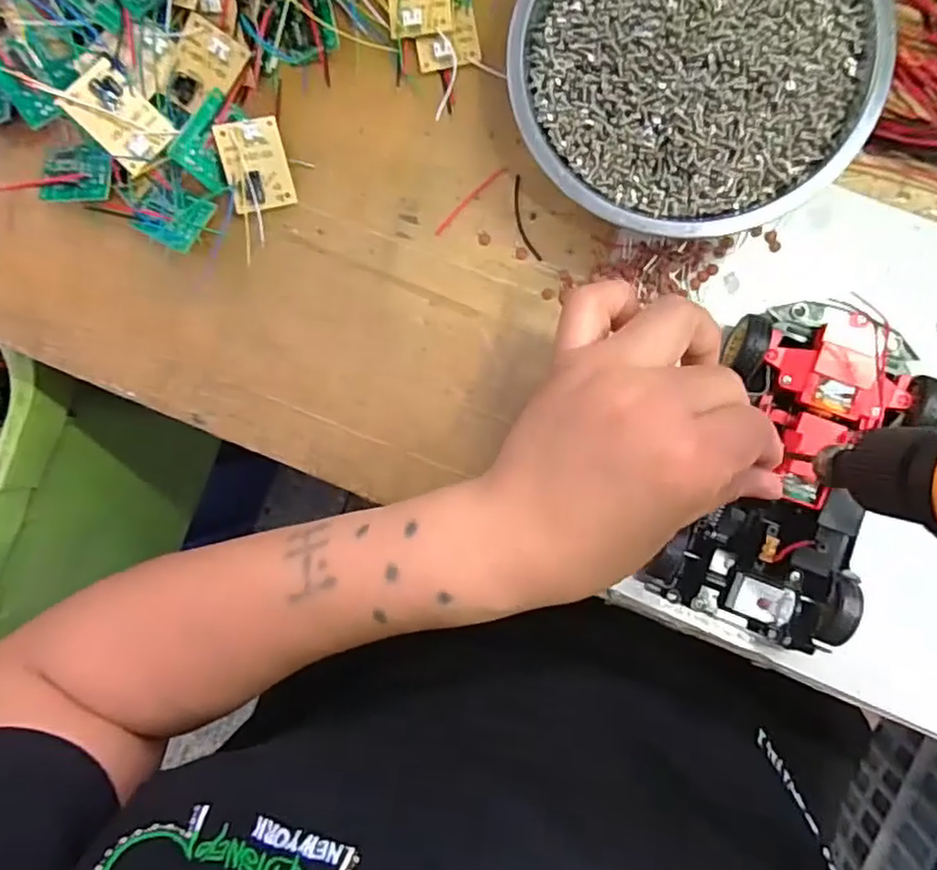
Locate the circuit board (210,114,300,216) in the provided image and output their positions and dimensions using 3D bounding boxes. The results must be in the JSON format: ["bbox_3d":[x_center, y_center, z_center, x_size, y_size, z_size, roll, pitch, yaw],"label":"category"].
[{"bbox_3d":[-0.101,-0.130,0.314,0.030,0.007,0.041,-19,102,-21],"label":"circuit board"}]

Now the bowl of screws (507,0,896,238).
[{"bbox_3d":[0.093,-0.158,0.280,0.141,0.048,0.148,0,92,7],"label":"bowl of screws"}]

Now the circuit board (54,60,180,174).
[{"bbox_3d":[-0.160,-0.145,0.299,0.028,0.005,0.041,-49,117,-8],"label":"circuit board"}]

